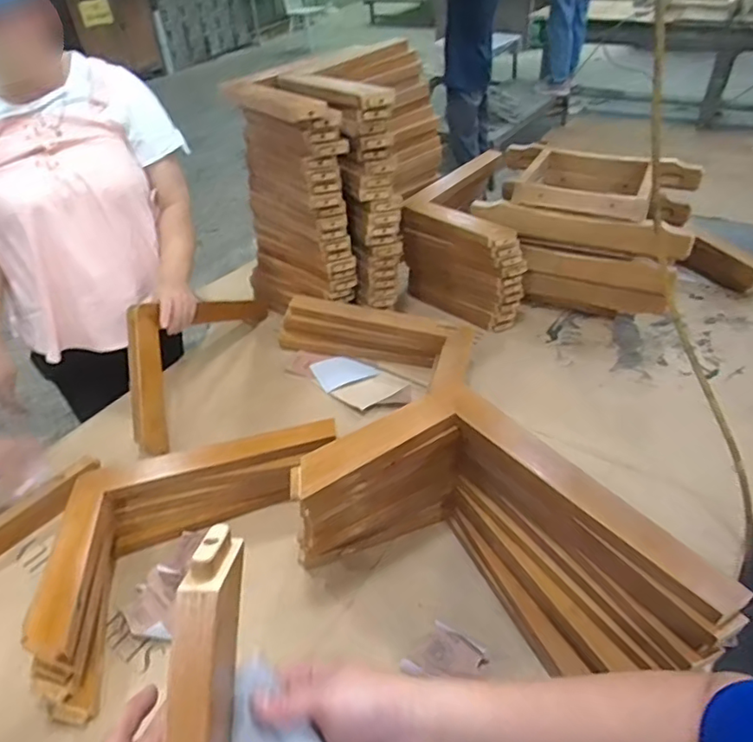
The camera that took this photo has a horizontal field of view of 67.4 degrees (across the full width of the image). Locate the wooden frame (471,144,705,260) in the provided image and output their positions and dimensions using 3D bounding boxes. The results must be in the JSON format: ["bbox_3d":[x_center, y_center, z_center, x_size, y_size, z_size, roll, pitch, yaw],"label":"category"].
[{"bbox_3d":[0.489,-0.399,1.320,0.480,0.111,0.343,20,46,26],"label":"wooden frame"}]

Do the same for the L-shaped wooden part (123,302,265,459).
[{"bbox_3d":[-0.405,-0.075,1.247,0.088,0.256,0.527,7,42,14],"label":"L-shaped wooden part"}]

